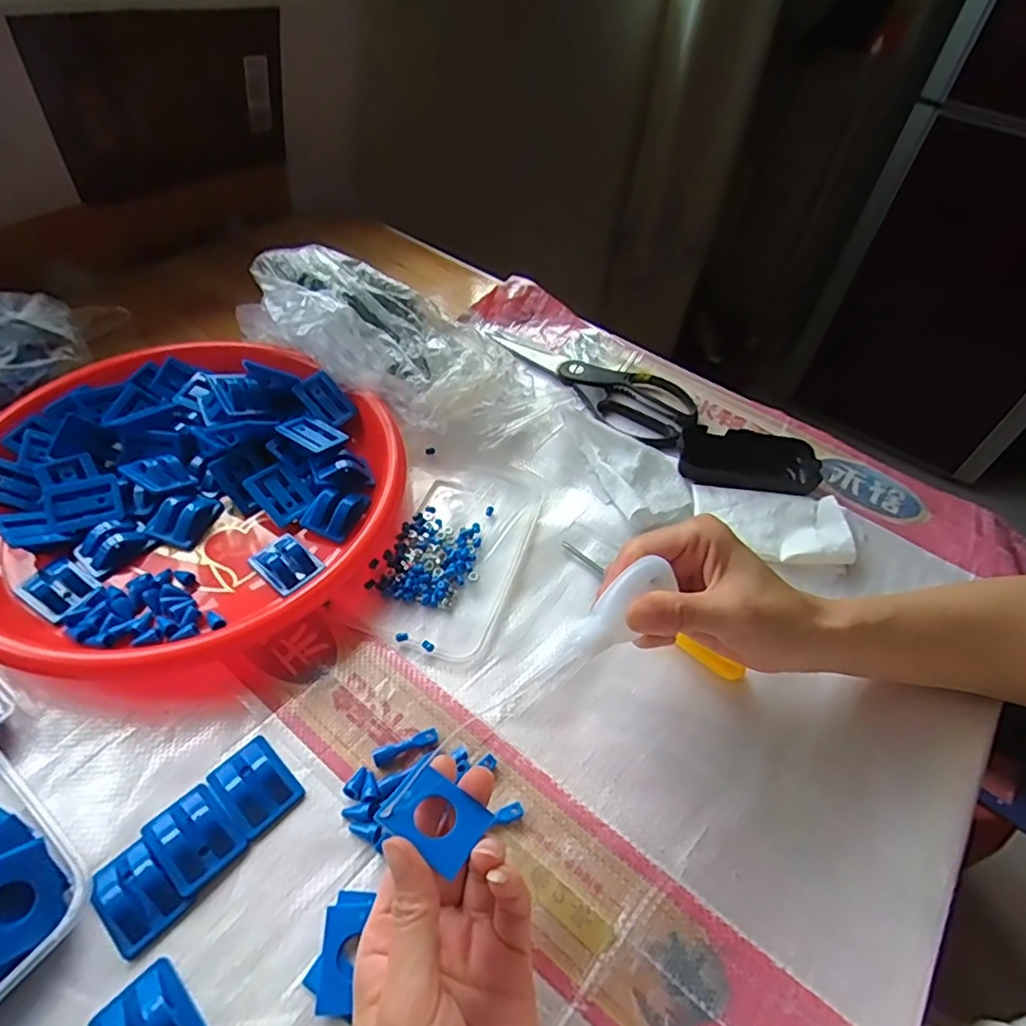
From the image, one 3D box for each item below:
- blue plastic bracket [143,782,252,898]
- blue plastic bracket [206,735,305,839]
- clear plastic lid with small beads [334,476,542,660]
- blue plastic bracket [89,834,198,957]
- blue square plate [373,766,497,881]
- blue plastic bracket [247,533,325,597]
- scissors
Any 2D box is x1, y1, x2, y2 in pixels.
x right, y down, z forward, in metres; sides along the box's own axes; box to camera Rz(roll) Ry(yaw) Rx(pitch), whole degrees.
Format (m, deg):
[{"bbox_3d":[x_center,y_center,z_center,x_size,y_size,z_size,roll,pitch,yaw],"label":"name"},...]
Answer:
[{"bbox_3d":[-0.161,0.162,0.304,0.044,0.013,0.034,36,55,23],"label":"blue plastic bracket"},{"bbox_3d":[-0.138,0.144,0.322,0.044,0.014,0.033,36,55,23],"label":"blue plastic bracket"},{"bbox_3d":[-0.039,0.026,0.428,0.092,0.009,0.155,20,51,11],"label":"clear plastic lid with small beads"},{"bbox_3d":[-0.180,0.181,0.286,0.042,0.012,0.031,37,56,24],"label":"blue plastic bracket"},{"bbox_3d":[-0.033,0.129,0.255,0.040,0.005,0.029,30,44,14],"label":"blue square plate"},{"bbox_3d":[-0.151,0.034,0.403,0.036,0.009,0.033,46,64,2],"label":"blue plastic bracket"},{"bbox_3d":[0.079,-0.130,0.564,0.088,0.013,0.212,-32,59,-28],"label":"scissors"}]

